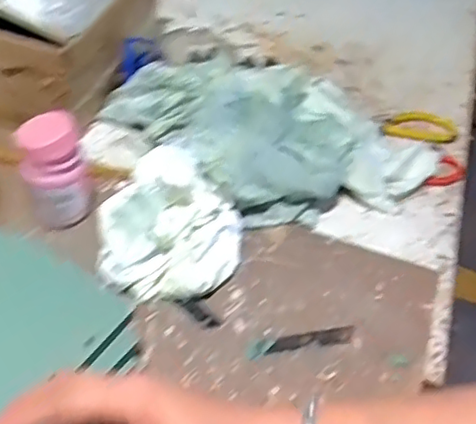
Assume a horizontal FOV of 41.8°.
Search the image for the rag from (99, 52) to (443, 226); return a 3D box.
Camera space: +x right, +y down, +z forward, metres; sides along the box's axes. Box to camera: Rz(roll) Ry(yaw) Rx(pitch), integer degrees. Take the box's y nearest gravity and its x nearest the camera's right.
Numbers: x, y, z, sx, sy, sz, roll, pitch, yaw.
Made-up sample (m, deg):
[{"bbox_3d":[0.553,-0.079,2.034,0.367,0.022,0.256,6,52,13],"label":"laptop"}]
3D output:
[{"bbox_3d":[0.045,-0.104,0.703,0.291,0.064,0.274,-21,51,-25],"label":"rag"}]

